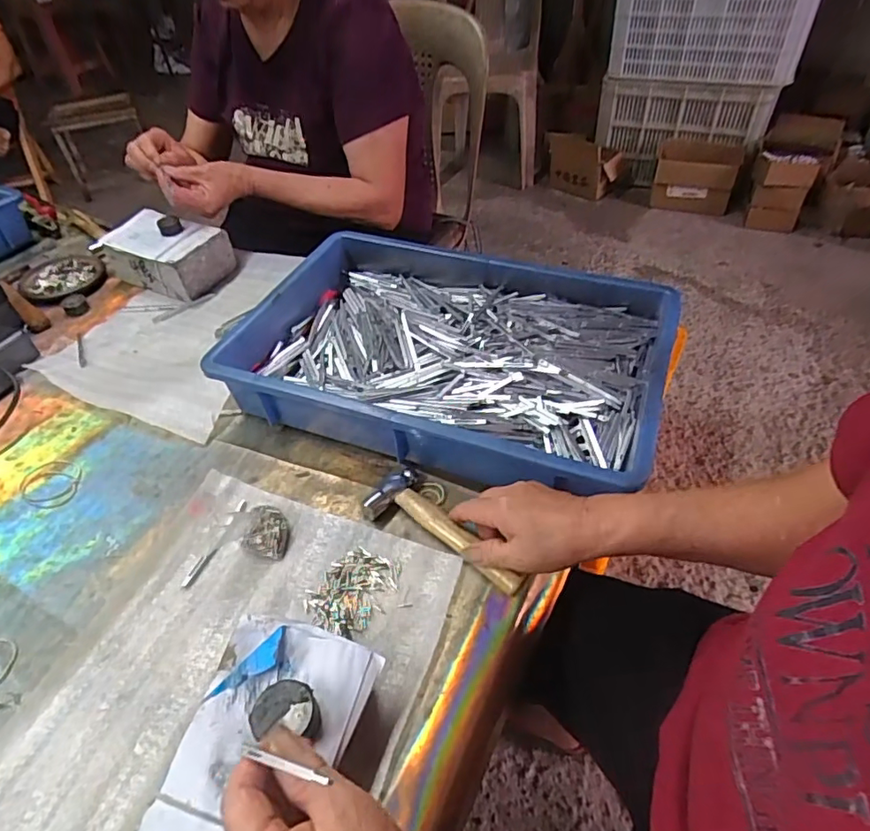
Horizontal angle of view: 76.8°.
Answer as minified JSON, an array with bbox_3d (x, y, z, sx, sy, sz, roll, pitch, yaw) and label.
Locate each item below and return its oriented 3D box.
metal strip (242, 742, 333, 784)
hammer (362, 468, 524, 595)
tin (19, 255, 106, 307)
[{"bbox_3d":[-0.071,0.162,0.257,0.049,0.006,0.005,-1,43,28],"label":"metal strip"},{"bbox_3d":[0.008,0.098,0.475,0.160,0.018,0.061,32,55,32],"label":"hammer"},{"bbox_3d":[-0.557,-0.204,0.817,0.134,0.017,0.115,26,53,26],"label":"tin"}]

